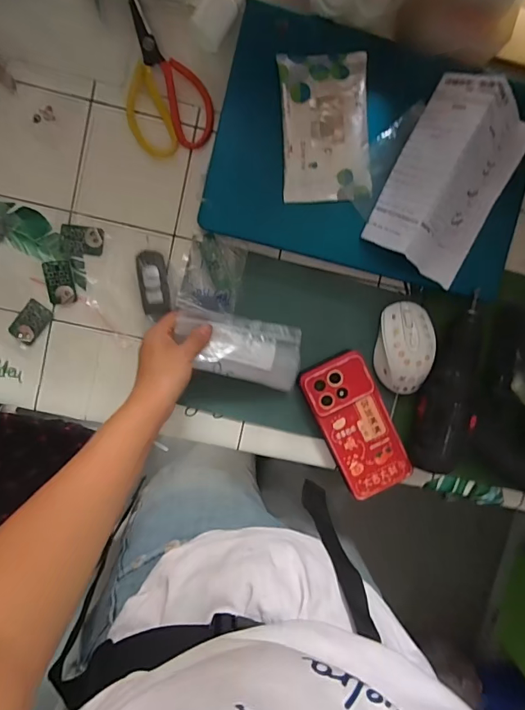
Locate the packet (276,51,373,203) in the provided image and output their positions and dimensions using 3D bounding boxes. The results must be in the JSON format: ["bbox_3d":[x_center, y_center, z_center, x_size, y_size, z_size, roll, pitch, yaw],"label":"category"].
[{"bbox_3d":[0.065,-0.235,0.445,0.090,0.014,0.142,-4,96,-3],"label":"packet"}]

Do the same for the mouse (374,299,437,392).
[{"bbox_3d":[0.161,-0.007,0.483,0.058,0.032,0.099,6,96,-4],"label":"mouse"}]

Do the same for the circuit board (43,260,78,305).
[{"bbox_3d":[-0.220,-0.079,0.466,0.029,0.007,0.045,-7,96,-3],"label":"circuit board"}]

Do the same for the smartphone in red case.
[{"bbox_3d":[0.108,0.080,0.489,0.078,0.011,0.160,-26,97,-1],"label":"smartphone in red case"}]

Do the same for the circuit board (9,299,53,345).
[{"bbox_3d":[-0.254,-0.035,0.471,0.030,0.004,0.045,37,93,-7],"label":"circuit board"}]

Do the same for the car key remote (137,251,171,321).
[{"bbox_3d":[-0.118,-0.076,0.468,0.029,0.012,0.071,-6,96,-3],"label":"car key remote"}]

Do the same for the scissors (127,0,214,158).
[{"bbox_3d":[-0.115,-0.295,0.451,0.086,0.023,0.160,-24,97,-1],"label":"scissors"}]

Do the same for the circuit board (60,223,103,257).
[{"bbox_3d":[-0.197,-0.124,0.469,0.045,0.007,0.032,6,96,-4],"label":"circuit board"}]

